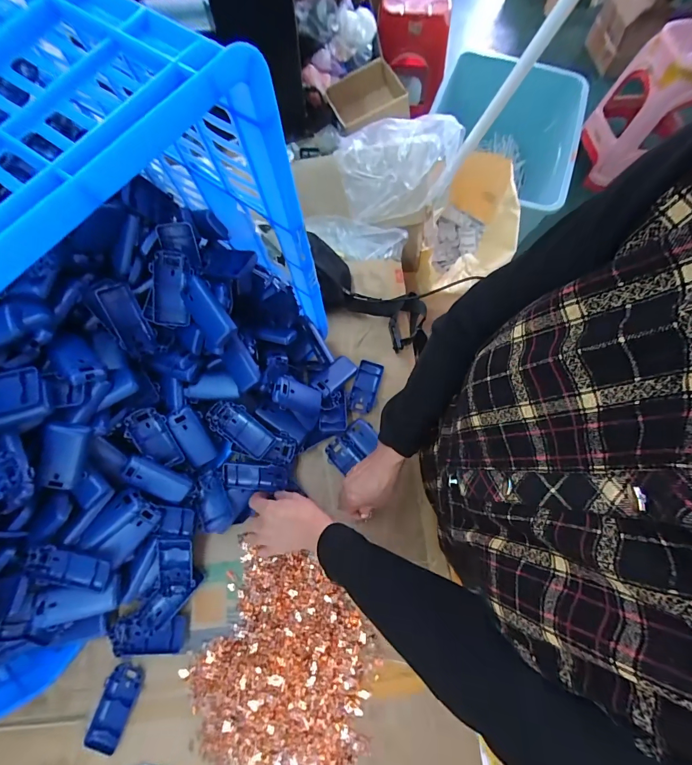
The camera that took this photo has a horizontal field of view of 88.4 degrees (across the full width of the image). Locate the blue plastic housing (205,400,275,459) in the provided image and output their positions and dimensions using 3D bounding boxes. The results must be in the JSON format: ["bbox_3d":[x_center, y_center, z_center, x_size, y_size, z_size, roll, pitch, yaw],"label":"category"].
[{"bbox_3d":[-0.161,0.070,0.547,0.105,0.017,0.049,37,73,-2],"label":"blue plastic housing"}]

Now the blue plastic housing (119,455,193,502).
[{"bbox_3d":[-0.265,0.136,0.499,0.087,0.016,0.039,31,70,-18],"label":"blue plastic housing"}]

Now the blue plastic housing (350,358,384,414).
[{"bbox_3d":[0.035,0.008,0.633,0.044,0.011,0.092,19,78,-7],"label":"blue plastic housing"}]

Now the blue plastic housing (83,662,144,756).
[{"bbox_3d":[-0.312,0.440,0.484,0.049,0.008,0.096,13,72,4],"label":"blue plastic housing"}]

